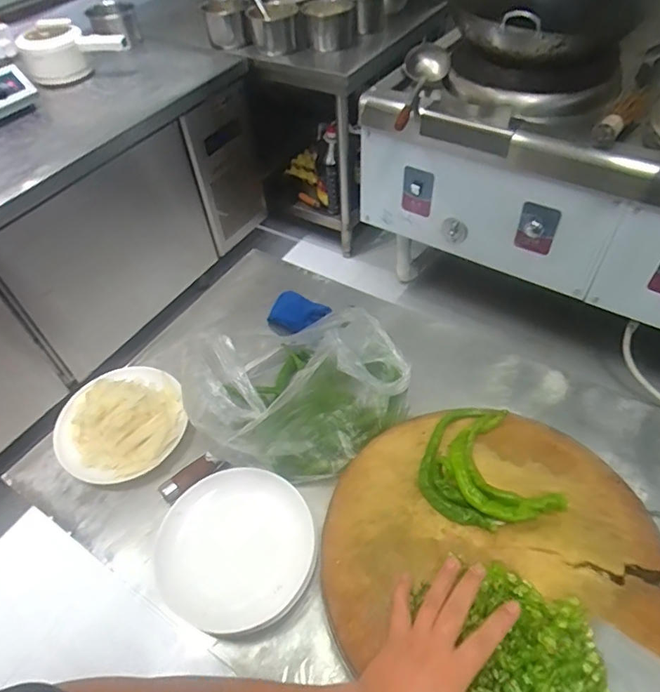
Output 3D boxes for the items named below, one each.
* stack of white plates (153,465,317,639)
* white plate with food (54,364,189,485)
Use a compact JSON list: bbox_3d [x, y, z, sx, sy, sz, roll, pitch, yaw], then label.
[{"bbox_3d":[-0.117,0.251,0.633,0.188,0.037,0.192,-14,50,-8],"label":"stack of white plates"},{"bbox_3d":[-0.307,0.107,0.750,0.170,0.073,0.185,-2,50,3],"label":"white plate with food"}]

